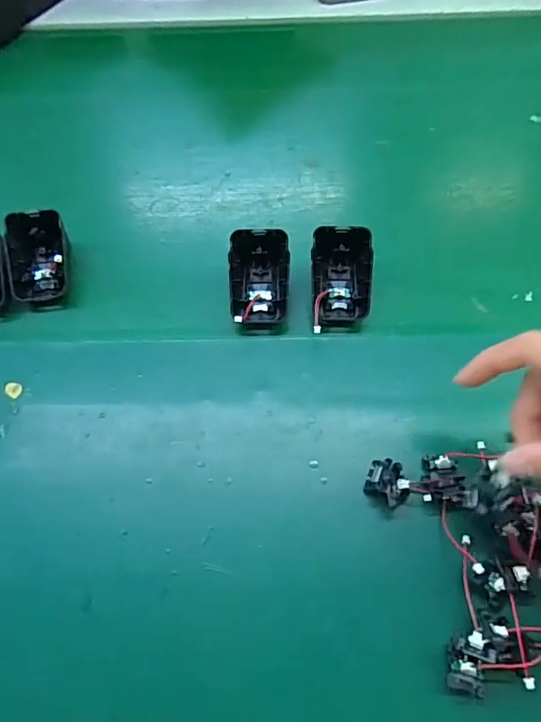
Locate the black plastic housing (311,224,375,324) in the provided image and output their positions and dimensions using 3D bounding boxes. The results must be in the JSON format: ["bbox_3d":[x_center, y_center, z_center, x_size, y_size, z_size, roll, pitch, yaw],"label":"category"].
[{"bbox_3d":[0.054,-0.065,0.387,0.044,0.021,0.071,1,101,2],"label":"black plastic housing"}]

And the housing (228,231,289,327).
[{"bbox_3d":[-0.008,-0.063,0.386,0.044,0.014,0.071,-1,101,-3],"label":"housing"}]

